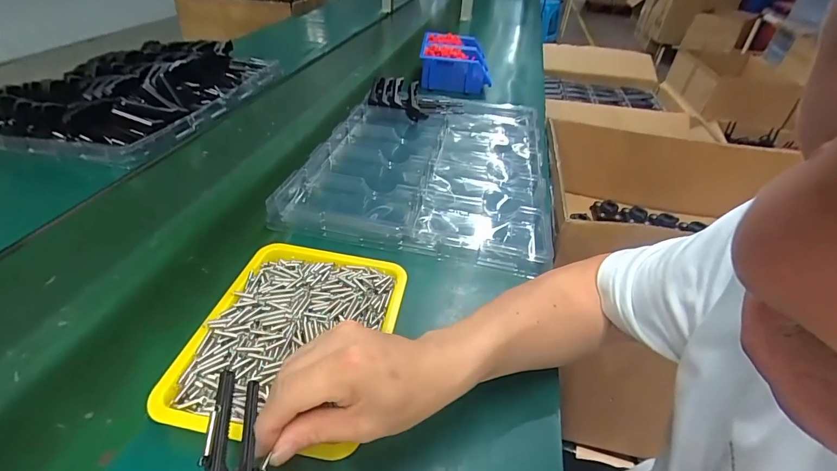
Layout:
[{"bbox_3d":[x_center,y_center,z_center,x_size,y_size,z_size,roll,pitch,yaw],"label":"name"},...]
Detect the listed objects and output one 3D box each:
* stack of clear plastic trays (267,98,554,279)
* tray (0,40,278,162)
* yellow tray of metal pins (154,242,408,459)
[{"bbox_3d":[0.028,-0.141,0.703,0.382,0.039,0.508,10,39,7],"label":"stack of clear plastic trays"},{"bbox_3d":[-0.555,-0.299,0.818,0.335,0.073,0.489,11,39,8],"label":"tray"},{"bbox_3d":[-0.115,0.095,0.398,0.177,0.034,0.212,7,39,4],"label":"yellow tray of metal pins"}]

